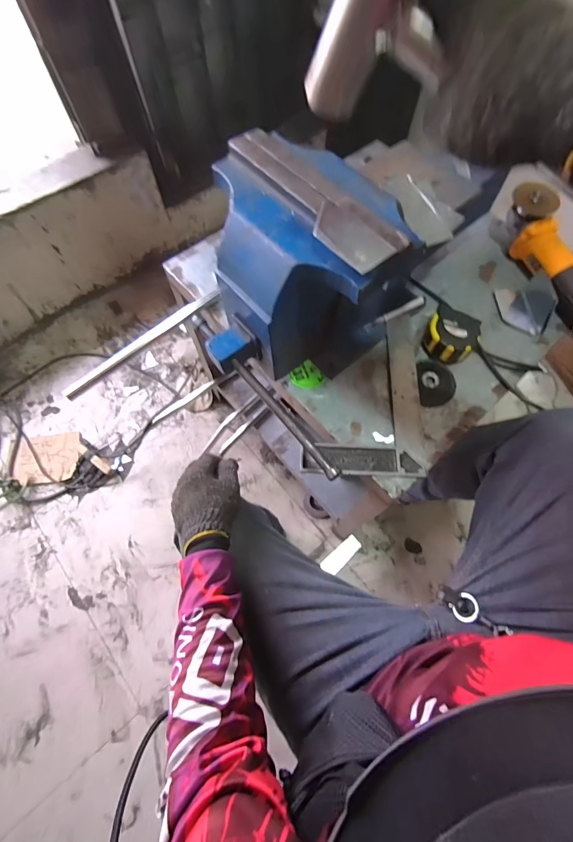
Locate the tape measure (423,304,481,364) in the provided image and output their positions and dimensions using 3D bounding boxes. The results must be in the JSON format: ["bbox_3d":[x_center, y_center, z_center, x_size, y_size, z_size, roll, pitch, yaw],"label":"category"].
[{"bbox_3d":[0.281,-0.144,0.613,0.083,0.046,0.091,28,69,12],"label":"tape measure"}]

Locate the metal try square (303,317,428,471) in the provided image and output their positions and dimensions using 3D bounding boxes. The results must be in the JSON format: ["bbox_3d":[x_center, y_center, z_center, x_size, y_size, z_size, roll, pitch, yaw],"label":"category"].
[{"bbox_3d":[0.124,-0.048,0.589,0.184,0.016,0.279,3,66,2],"label":"metal try square"}]

